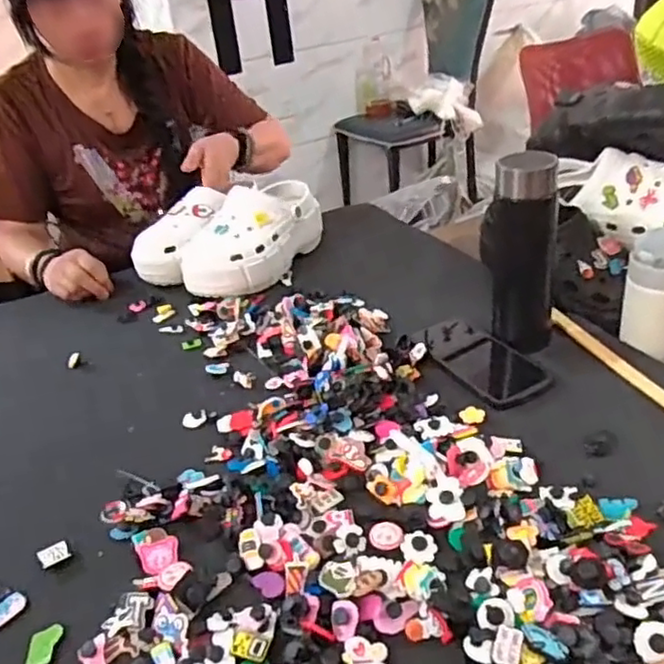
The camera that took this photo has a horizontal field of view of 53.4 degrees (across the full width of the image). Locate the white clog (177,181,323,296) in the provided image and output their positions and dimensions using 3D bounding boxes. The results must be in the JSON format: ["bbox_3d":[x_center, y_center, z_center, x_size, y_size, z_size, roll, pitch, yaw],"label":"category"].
[{"bbox_3d":[-0.111,-0.144,0.960,0.106,0.100,0.235,11,35,27],"label":"white clog"}]

